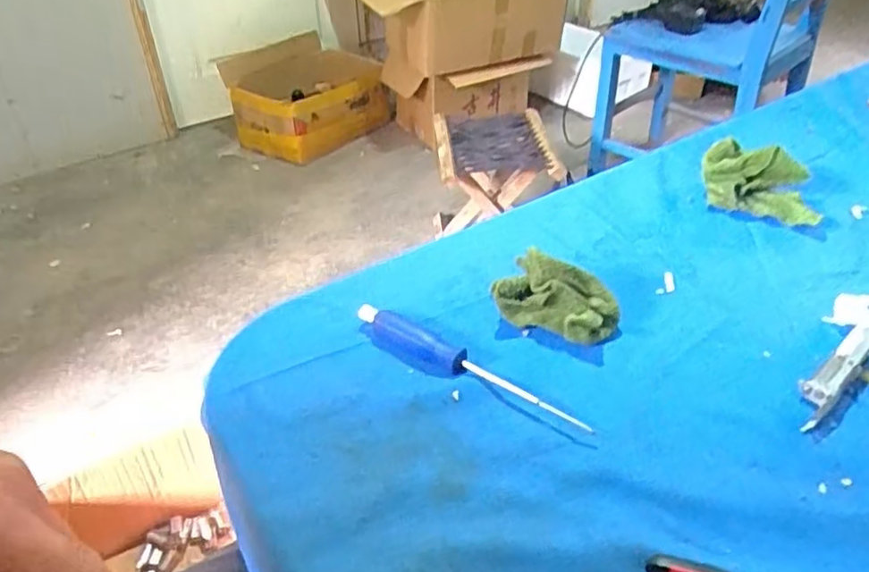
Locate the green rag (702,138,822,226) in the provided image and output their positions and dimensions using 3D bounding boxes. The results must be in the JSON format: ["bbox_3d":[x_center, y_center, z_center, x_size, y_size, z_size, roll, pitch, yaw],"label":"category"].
[{"bbox_3d":[0.305,-0.097,0.624,0.110,0.048,0.051,20,42,27],"label":"green rag"}]

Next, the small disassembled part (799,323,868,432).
[{"bbox_3d":[0.273,0.056,0.450,0.123,0.014,0.021,-30,45,-31],"label":"small disassembled part"}]

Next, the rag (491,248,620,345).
[{"bbox_3d":[0.089,0.007,0.497,0.096,0.048,0.042,13,40,19],"label":"rag"}]

